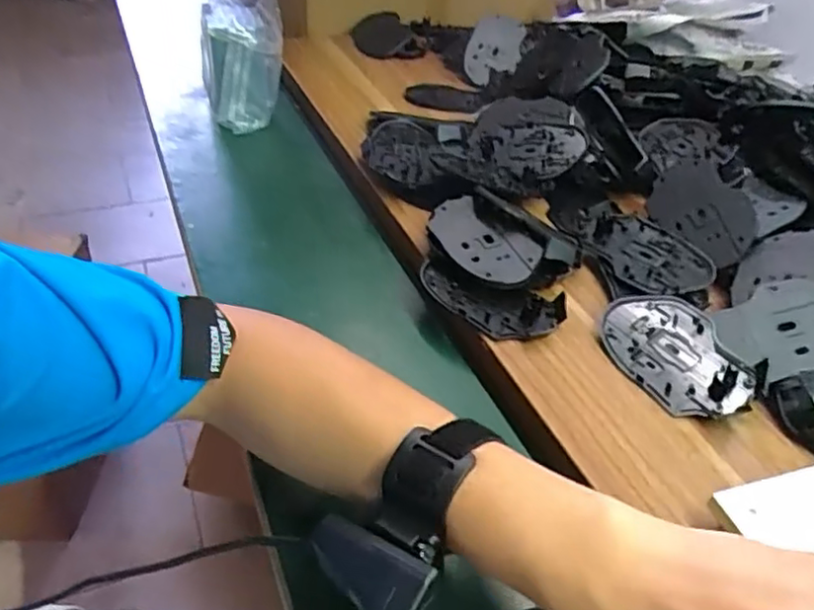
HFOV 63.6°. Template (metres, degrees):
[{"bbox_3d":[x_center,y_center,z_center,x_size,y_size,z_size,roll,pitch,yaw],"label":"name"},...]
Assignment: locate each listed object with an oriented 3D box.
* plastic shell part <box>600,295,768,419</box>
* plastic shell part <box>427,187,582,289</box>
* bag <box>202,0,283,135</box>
[{"bbox_3d":[0.190,0.032,0.460,0.072,0.015,0.108,-18,47,-16],"label":"plastic shell part"},{"bbox_3d":[0.071,-0.051,0.537,0.117,0.030,0.081,33,54,29],"label":"plastic shell part"},{"bbox_3d":[-0.188,-0.289,0.743,0.084,0.156,0.079,-24,48,-30],"label":"bag"}]

